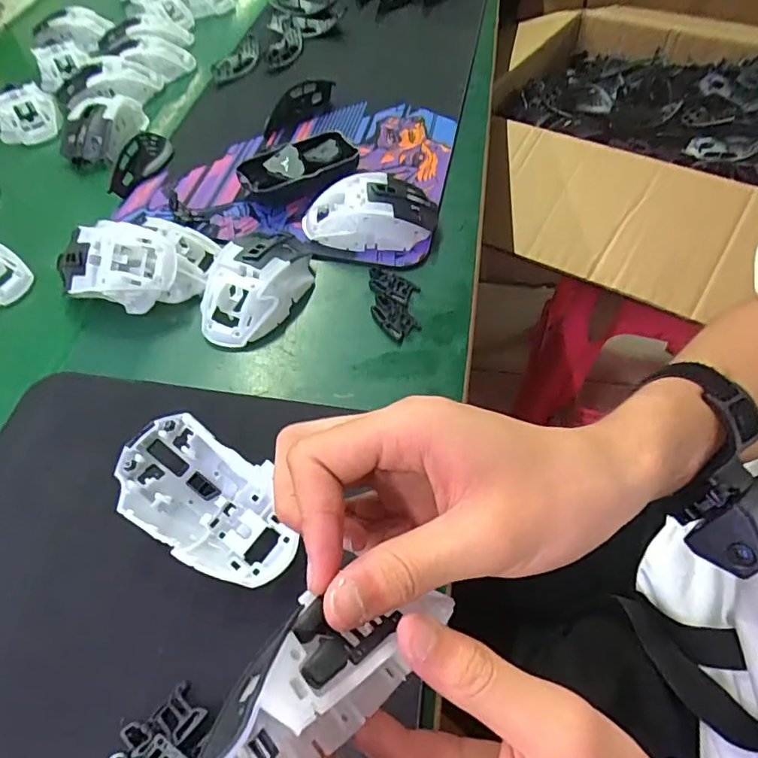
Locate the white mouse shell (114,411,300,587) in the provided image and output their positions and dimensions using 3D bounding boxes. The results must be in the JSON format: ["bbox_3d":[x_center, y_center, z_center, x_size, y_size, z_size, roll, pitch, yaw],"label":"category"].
[{"bbox_3d":[-0.098,0.073,0.320,0.114,0.041,0.068,25,60,18],"label":"white mouse shell"}]

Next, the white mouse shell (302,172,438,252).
[{"bbox_3d":[-0.008,-0.145,0.472,0.117,0.038,0.062,-4,56,-1],"label":"white mouse shell"}]

